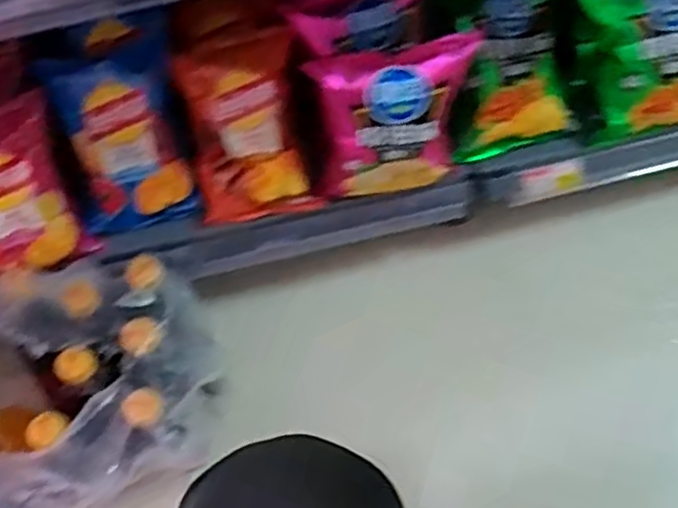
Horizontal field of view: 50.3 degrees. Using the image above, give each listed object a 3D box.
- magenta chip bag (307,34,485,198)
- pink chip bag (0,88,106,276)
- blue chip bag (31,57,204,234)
[{"bbox_3d":[0.057,-0.129,0.732,0.161,0.158,0.065,-12,66,-4],"label":"magenta chip bag"},{"bbox_3d":[-0.327,-0.060,0.713,0.128,0.172,0.045,-21,33,-9],"label":"pink chip bag"},{"bbox_3d":[-0.233,-0.114,0.768,0.125,0.189,0.050,-21,24,-11],"label":"blue chip bag"}]

